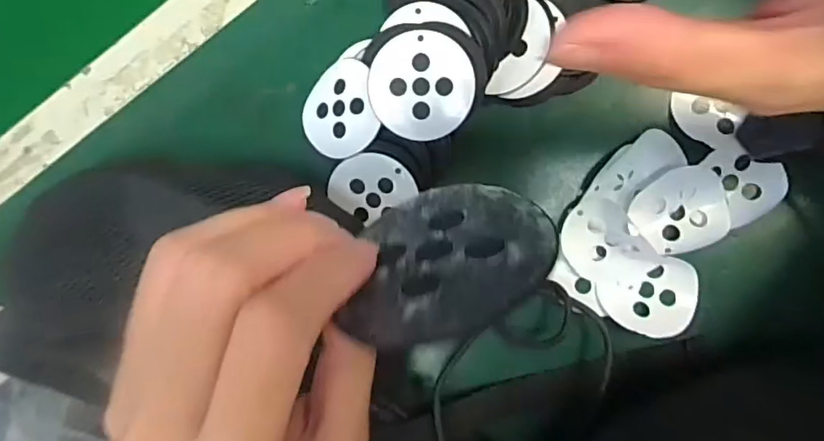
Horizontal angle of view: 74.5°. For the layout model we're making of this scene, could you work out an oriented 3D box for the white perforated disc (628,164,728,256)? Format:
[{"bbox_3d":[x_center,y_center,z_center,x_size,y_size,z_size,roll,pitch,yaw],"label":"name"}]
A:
[{"bbox_3d":[0.165,-0.006,0.331,0.055,0.014,0.050,1,94,7],"label":"white perforated disc"}]

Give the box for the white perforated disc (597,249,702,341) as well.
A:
[{"bbox_3d":[0.147,0.045,0.337,0.058,0.015,0.048,11,95,7],"label":"white perforated disc"}]

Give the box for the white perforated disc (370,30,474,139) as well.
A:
[{"bbox_3d":[0.005,-0.079,0.320,0.060,0.004,0.061,2,107,7],"label":"white perforated disc"}]

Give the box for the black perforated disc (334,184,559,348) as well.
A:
[{"bbox_3d":[0.011,0.008,0.143,0.051,0.060,0.004,-11,122,14],"label":"black perforated disc"}]

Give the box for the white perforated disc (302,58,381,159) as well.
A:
[{"bbox_3d":[-0.046,-0.070,0.344,0.055,0.005,0.059,1,93,29],"label":"white perforated disc"}]

